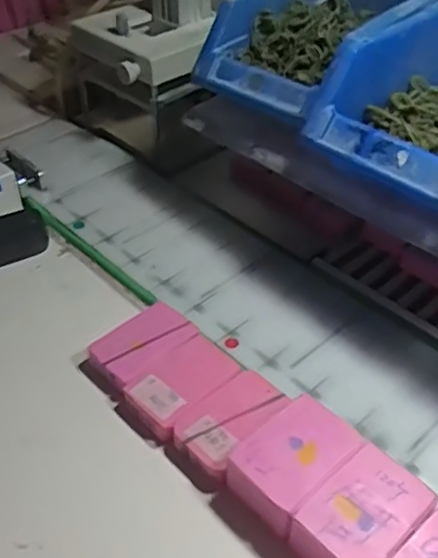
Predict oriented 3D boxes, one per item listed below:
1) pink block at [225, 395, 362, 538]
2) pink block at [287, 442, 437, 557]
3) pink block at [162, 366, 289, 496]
[{"bbox_3d":[0.044,0.110,0.372,0.073,0.032,0.050,-31,51,-31],"label":"pink block"},{"bbox_3d":[0.076,0.135,0.344,0.075,0.035,0.048,-32,52,-31],"label":"pink block"},{"bbox_3d":[0.007,0.092,0.392,0.078,0.016,0.045,-31,52,-27],"label":"pink block"}]

